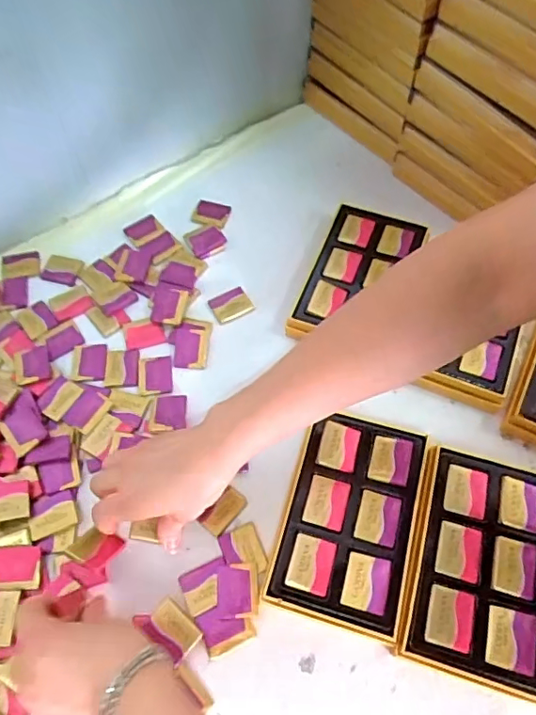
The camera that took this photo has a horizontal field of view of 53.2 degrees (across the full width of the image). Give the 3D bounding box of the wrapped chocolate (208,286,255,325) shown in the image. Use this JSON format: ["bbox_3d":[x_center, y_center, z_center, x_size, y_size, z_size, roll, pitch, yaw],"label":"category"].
[{"bbox_3d":[-0.040,-0.056,0.560,0.041,0.005,0.035,-28,63,-13],"label":"wrapped chocolate"}]

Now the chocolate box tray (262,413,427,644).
[{"bbox_3d":[0.065,0.127,0.433,0.098,0.025,0.159,14,62,9],"label":"chocolate box tray"}]

